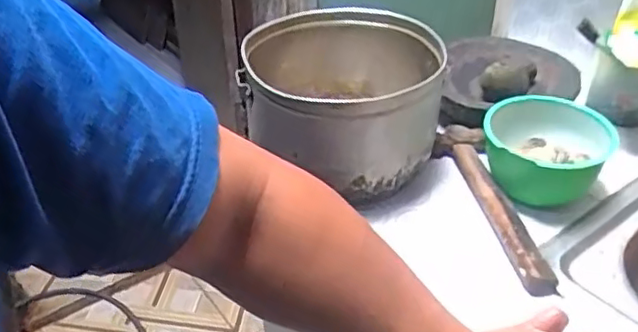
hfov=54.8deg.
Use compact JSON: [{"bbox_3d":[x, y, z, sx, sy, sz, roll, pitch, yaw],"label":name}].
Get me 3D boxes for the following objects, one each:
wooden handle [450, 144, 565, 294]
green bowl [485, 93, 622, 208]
[{"bbox_3d":[0.190,0.045,0.650,0.033,0.025,0.226,-7,37,-8],"label":"wooden handle"},{"bbox_3d":[0.250,-0.017,0.687,0.133,0.072,0.117,23,43,28],"label":"green bowl"}]

